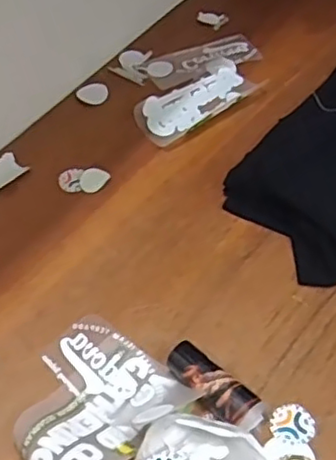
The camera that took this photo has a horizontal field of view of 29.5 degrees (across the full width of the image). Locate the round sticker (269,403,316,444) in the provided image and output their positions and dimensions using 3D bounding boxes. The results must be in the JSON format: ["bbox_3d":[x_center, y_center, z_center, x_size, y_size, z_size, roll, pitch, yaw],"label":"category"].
[{"bbox_3d":[0.158,0.247,0.816,0.056,0.004,0.050,-5,51,1],"label":"round sticker"}]

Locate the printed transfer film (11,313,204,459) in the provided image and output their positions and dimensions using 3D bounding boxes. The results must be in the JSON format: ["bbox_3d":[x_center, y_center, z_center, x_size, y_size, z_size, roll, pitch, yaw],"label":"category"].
[{"bbox_3d":[-0.111,0.218,0.814,0.207,0.066,0.225,35,59,28],"label":"printed transfer film"}]

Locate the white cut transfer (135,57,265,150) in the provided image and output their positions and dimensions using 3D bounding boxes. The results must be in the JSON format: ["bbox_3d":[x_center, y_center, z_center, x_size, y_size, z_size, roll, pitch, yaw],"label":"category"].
[{"bbox_3d":[0.060,-0.262,1.258,0.124,0.029,0.278,36,60,28],"label":"white cut transfer"}]

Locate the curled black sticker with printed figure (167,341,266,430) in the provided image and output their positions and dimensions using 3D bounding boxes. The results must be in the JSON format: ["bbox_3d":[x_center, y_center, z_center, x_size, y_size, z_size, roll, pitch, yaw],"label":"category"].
[{"bbox_3d":[0.058,0.206,0.828,0.141,0.047,0.055,34,59,27],"label":"curled black sticker with printed figure"}]

